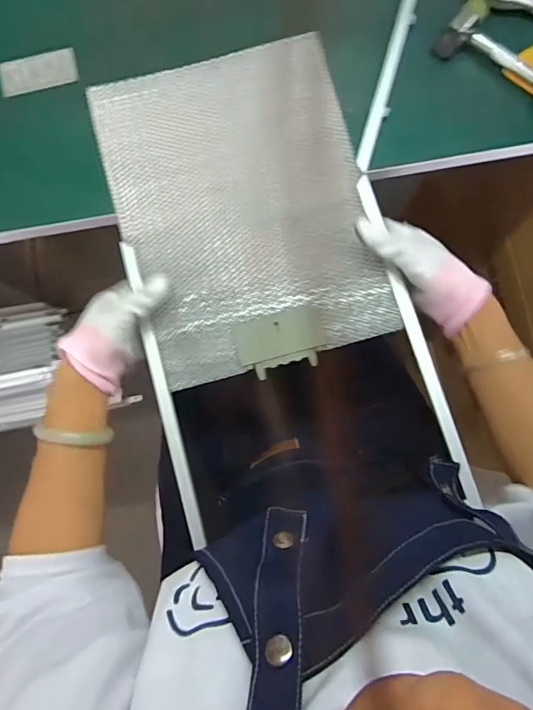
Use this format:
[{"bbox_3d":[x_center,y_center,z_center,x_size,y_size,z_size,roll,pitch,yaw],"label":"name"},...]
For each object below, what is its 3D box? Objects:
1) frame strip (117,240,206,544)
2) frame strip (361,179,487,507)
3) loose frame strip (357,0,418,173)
[{"bbox_3d":[-0.099,0.032,0.452,0.013,0.005,0.297,-16,81,-1],"label":"frame strip"},{"bbox_3d":[0.140,-0.022,0.445,0.014,0.007,0.323,-15,79,-1],"label":"frame strip"},{"bbox_3d":[0.132,-0.303,0.492,0.017,0.009,0.240,16,82,4],"label":"loose frame strip"}]

